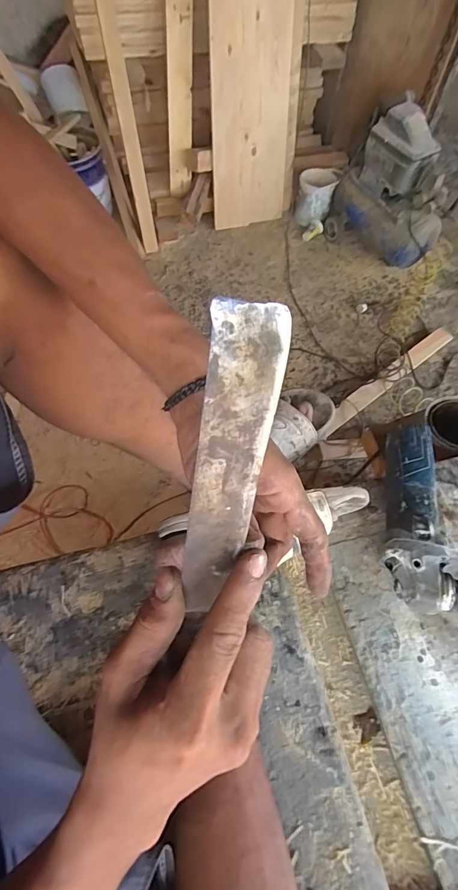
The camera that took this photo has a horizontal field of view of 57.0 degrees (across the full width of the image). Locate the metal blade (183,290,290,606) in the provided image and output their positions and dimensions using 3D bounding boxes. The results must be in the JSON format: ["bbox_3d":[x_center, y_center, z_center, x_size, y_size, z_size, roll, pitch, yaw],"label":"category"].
[{"bbox_3d":[-0.002,0.018,0.183,0.027,0.156,0.004,4,33,-8],"label":"metal blade"}]

